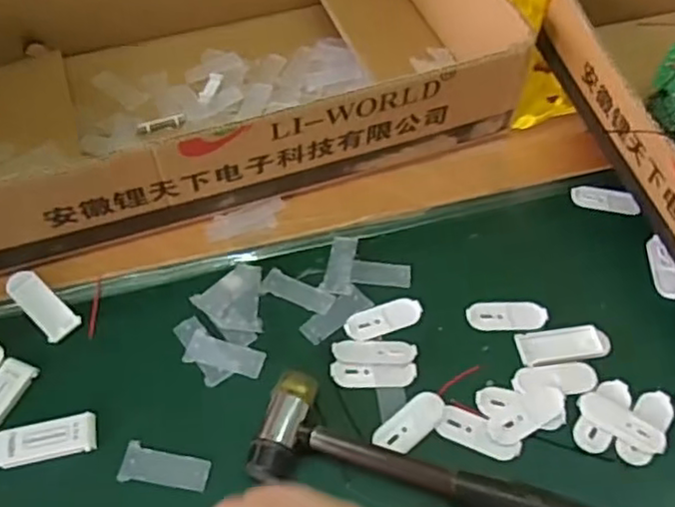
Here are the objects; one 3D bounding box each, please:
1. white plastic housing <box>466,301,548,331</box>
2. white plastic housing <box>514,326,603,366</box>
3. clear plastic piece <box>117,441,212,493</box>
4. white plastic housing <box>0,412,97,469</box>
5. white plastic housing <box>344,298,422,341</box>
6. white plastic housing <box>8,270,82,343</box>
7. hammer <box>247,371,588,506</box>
[{"bbox_3d":[0.109,0.039,0.422,0.050,0.004,0.022,0,53,0],"label":"white plastic housing"},{"bbox_3d":[0.138,0.057,0.408,0.051,0.006,0.022,-4,53,-4],"label":"white plastic housing"},{"bbox_3d":[-0.095,0.119,0.365,0.048,0.004,0.021,10,54,7],"label":"clear plastic piece"},{"bbox_3d":[-0.164,0.104,0.367,0.057,0.006,0.023,-11,54,-9],"label":"white plastic housing"},{"bbox_3d":[0.030,0.041,0.420,0.050,0.004,0.020,-17,55,-13],"label":"white plastic housing"},{"bbox_3d":[-0.187,0.031,0.418,0.055,0.006,0.020,36,61,24],"label":"white plastic housing"},{"bbox_3d":[0.072,0.120,0.355,0.233,0.023,0.058,11,54,8],"label":"hammer"}]

